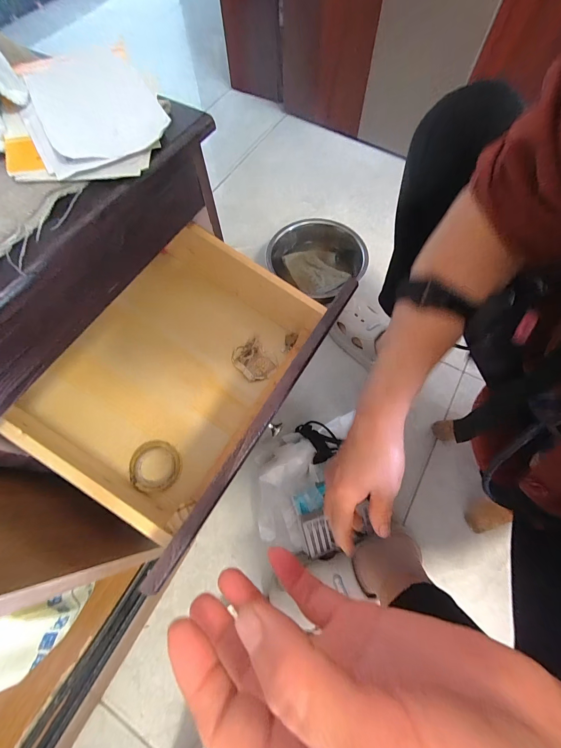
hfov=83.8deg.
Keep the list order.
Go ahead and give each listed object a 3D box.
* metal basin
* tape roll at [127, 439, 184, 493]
[{"bbox_3d":[0.077,-0.239,0.690,0.202,0.100,0.193,-1,66,1],"label":"metal basin"},{"bbox_3d":[-0.157,0.115,0.395,0.058,0.021,0.063,-1,66,1],"label":"tape roll"}]

